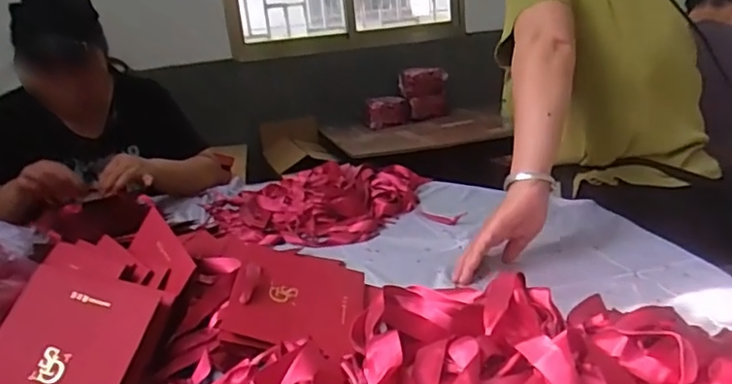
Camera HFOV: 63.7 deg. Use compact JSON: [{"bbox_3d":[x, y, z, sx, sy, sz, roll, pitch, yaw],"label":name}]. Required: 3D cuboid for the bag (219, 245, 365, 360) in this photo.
[{"bbox_3d":[-0.070,0.111,0.628,0.137,0.019,0.150,16,29,-7],"label":"bag"}]

